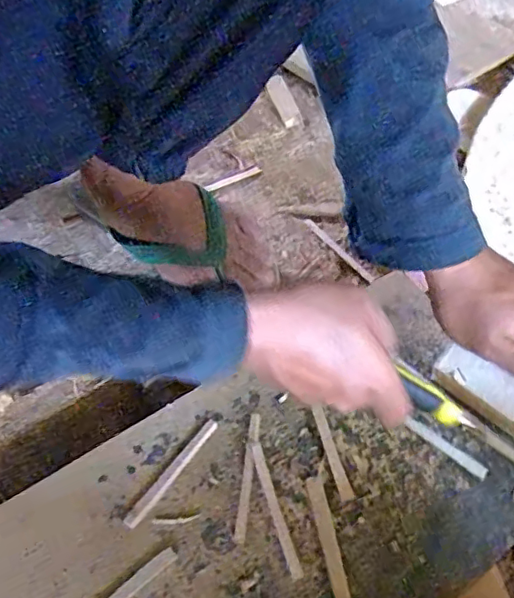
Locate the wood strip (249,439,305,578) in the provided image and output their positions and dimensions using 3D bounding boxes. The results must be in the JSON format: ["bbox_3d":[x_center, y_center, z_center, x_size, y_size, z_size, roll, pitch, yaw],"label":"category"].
[{"bbox_3d":[0.012,0.141,0.395,0.009,0.004,0.093,-15,57,-10],"label":"wood strip"}]

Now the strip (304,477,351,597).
[{"bbox_3d":[0.048,0.163,0.382,0.011,0.004,0.091,-10,56,-6],"label":"strip"}]

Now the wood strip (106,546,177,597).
[{"bbox_3d":[-0.089,0.187,0.358,0.090,0.007,0.010,-35,63,-21],"label":"wood strip"}]

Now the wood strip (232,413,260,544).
[{"bbox_3d":[-0.007,0.121,0.405,0.008,0.004,0.091,6,56,4],"label":"wood strip"}]

